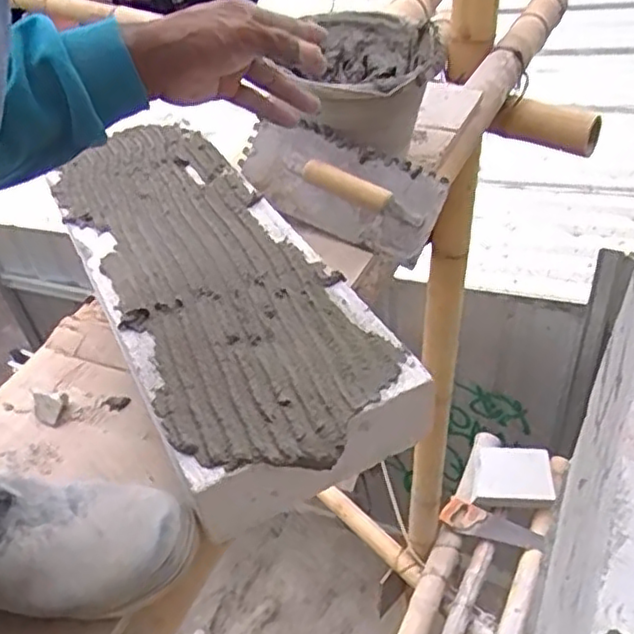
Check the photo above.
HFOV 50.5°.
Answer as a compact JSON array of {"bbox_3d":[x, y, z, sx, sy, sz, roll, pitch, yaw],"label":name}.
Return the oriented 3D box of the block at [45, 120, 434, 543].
[{"bbox_3d":[-0.115,-0.042,0.664,0.194,0.061,0.530,-23,44,-17],"label":"block"}]

